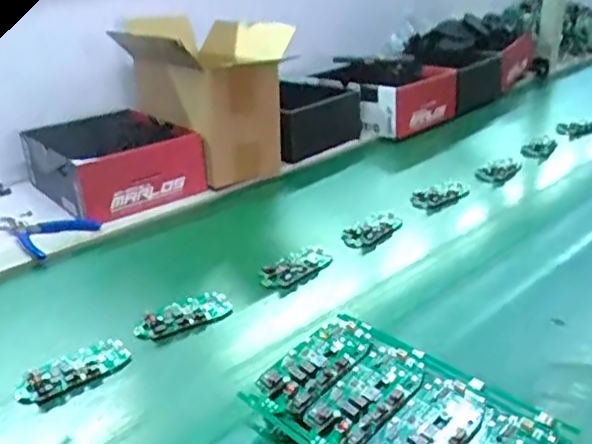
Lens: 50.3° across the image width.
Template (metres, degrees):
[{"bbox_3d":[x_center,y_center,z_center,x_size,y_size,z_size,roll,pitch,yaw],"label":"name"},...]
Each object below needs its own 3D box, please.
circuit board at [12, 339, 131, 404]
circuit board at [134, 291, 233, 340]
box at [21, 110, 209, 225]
[{"bbox_3d":[-0.205,0.135,0.579,0.101,0.013,0.048,-20,32,-34],"label":"circuit board"},{"bbox_3d":[-0.115,0.097,0.657,0.101,0.012,0.047,-19,32,-33],"label":"circuit board"},{"bbox_3d":[-0.276,-0.096,0.947,0.181,0.094,0.233,-21,33,-36],"label":"box"}]

